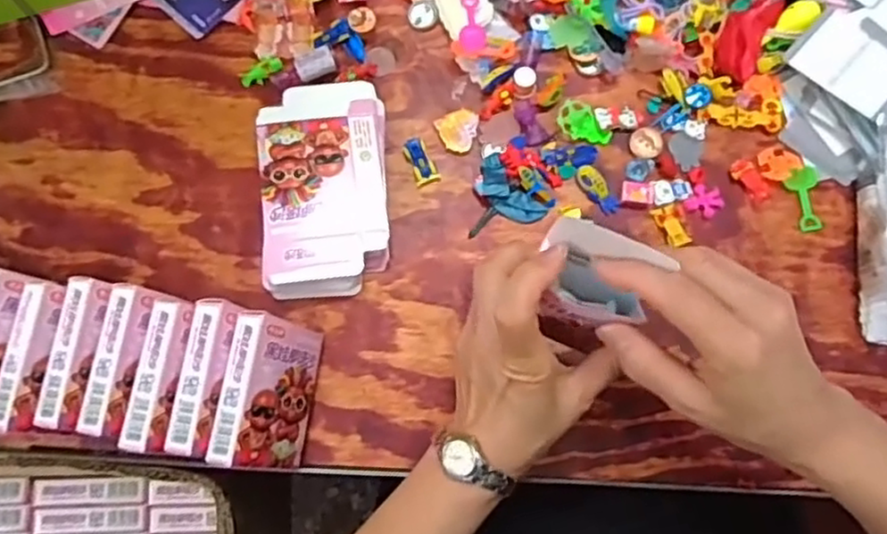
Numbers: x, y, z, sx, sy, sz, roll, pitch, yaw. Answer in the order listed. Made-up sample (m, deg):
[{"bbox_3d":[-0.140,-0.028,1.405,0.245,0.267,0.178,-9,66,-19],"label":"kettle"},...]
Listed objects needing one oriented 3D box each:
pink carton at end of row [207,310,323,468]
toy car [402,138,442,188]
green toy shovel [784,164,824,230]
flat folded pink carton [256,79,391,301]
[{"bbox_3d":[-0.109,0.080,0.458,0.019,0.069,0.093,1,76,32],"label":"pink carton at end of row"},{"bbox_3d":[-0.017,-0.078,0.527,0.018,0.008,0.037,-25,80,-5],"label":"toy car"},{"bbox_3d":[0.269,-0.050,0.525,0.024,0.004,0.047,-11,79,-3],"label":"green toy shovel"},{"bbox_3d":[-0.085,-0.057,0.510,0.088,0.026,0.153,-4,78,-1],"label":"flat folded pink carton"}]

